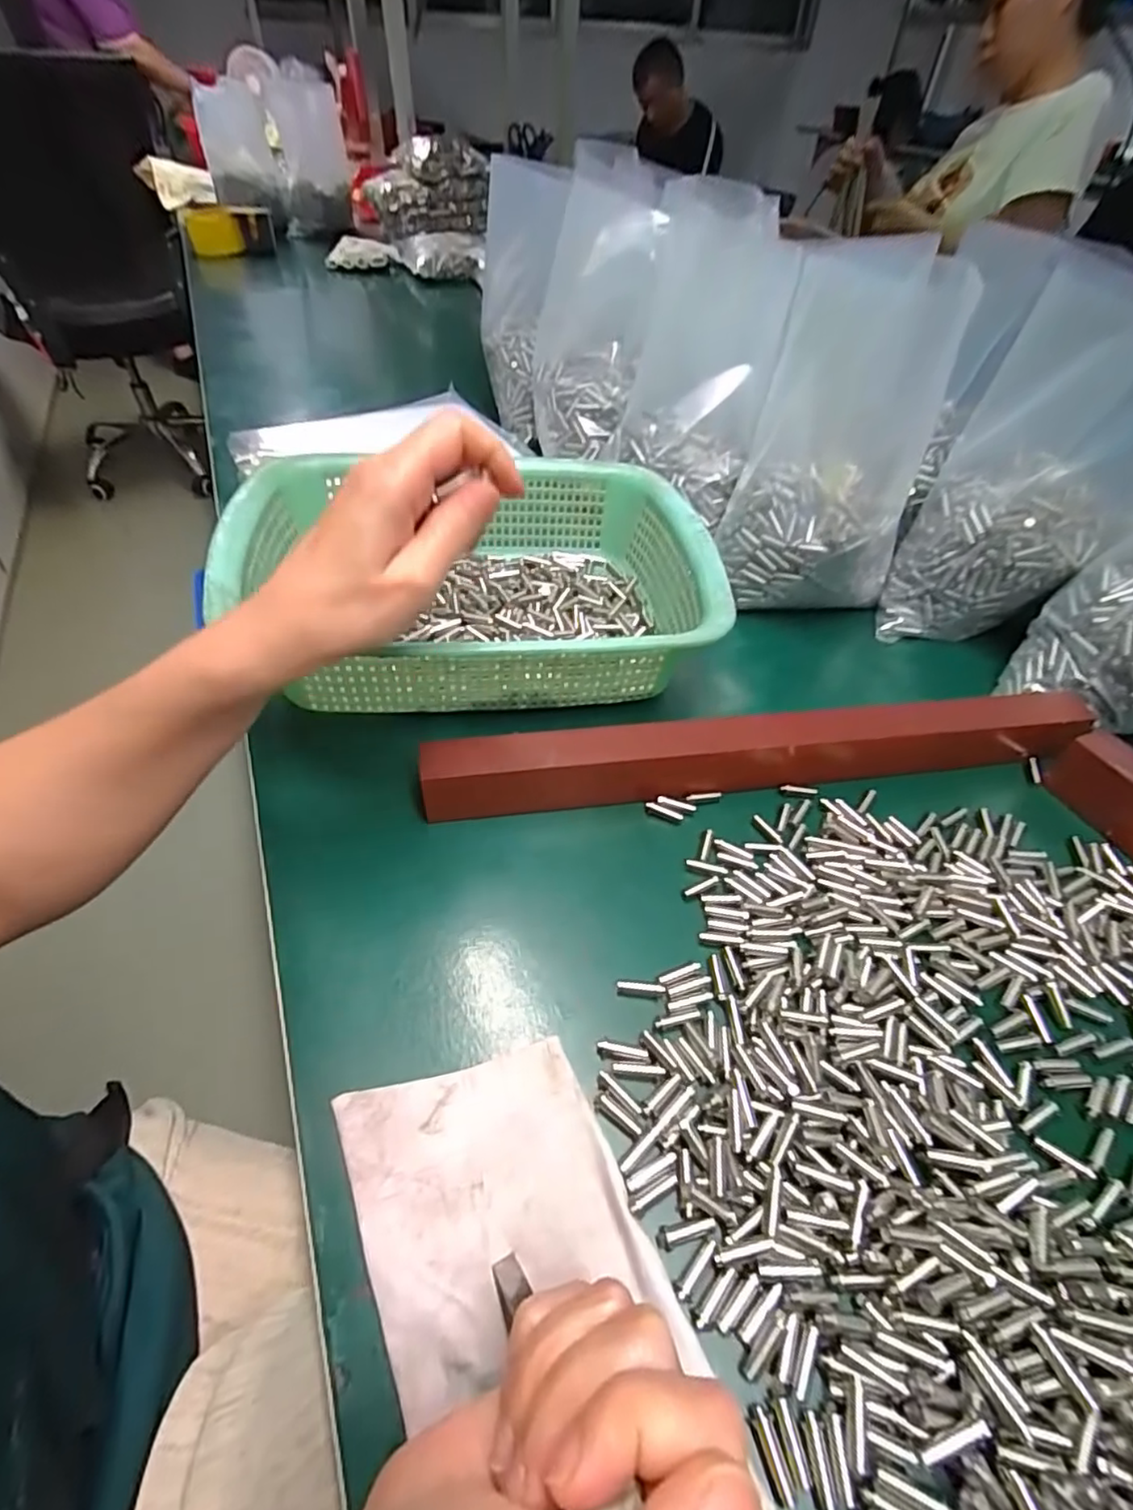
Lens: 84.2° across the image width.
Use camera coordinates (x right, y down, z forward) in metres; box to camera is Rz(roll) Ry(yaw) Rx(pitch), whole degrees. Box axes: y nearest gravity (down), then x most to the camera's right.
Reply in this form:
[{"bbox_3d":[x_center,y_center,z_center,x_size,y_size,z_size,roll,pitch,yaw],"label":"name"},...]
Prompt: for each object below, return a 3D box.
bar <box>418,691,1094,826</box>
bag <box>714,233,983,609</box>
[{"bbox_3d":[0.113,-0.003,0.358,0.379,0.039,0.027,-6,48,-8],"label":"bar"},{"bbox_3d":[0.192,-0.219,0.448,0.127,0.204,0.114,22,50,17],"label":"bag"}]

